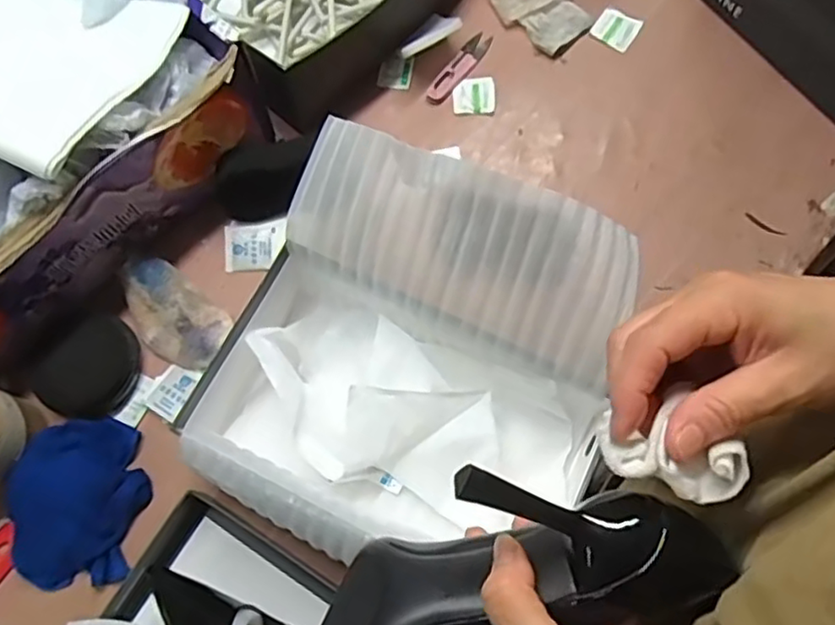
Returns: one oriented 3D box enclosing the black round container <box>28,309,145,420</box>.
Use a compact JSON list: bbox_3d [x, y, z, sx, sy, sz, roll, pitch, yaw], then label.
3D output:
[{"bbox_3d":[-0.299,0.047,0.593,0.091,0.019,0.089,0,72,1],"label":"black round container"}]

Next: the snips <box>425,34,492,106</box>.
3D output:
[{"bbox_3d":[0.045,-0.261,0.706,0.024,0.011,0.102,34,75,11],"label":"snips"}]

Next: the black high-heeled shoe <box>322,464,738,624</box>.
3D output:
[{"bbox_3d":[0.036,0.113,0.288,0.185,0.065,0.078,-16,72,10],"label":"black high-heeled shoe"}]

